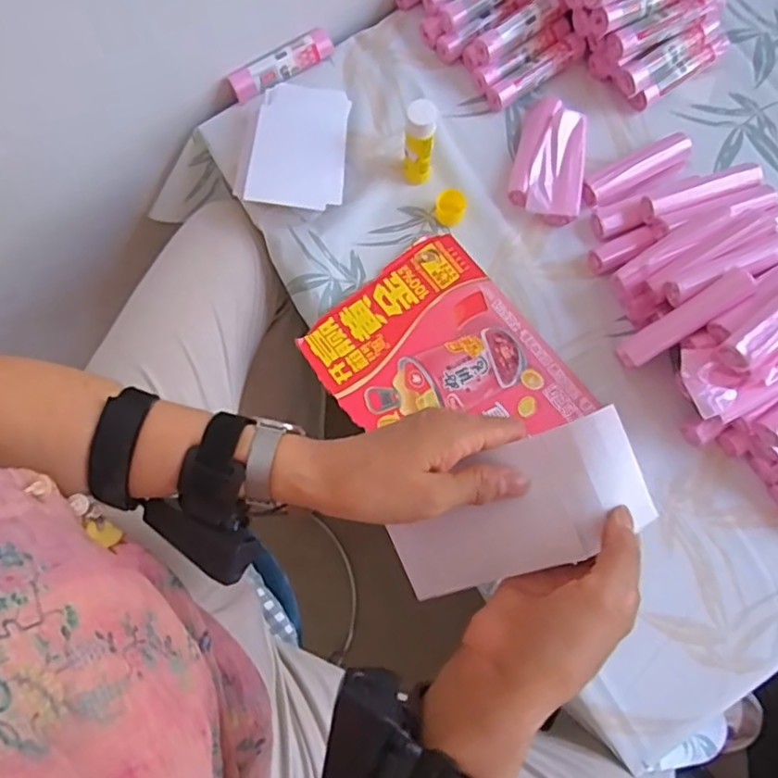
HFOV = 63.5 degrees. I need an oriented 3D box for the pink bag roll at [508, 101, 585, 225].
[{"bbox_3d":[0.168,-0.244,0.670,0.069,0.031,0.133,7,77,3],"label":"pink bag roll"}]

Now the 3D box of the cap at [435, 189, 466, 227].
[{"bbox_3d":[0.064,-0.189,0.659,0.029,0.022,0.030,0,76,1],"label":"cap"}]

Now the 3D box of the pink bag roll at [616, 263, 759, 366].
[{"bbox_3d":[0.273,-0.063,0.582,0.130,0.026,0.028,-36,77,21],"label":"pink bag roll"}]

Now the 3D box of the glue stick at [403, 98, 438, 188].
[{"bbox_3d":[0.031,-0.244,0.631,0.029,0.103,0.024,4,76,2],"label":"glue stick"}]

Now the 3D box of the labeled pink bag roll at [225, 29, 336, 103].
[{"bbox_3d":[-0.117,-0.358,0.693,0.122,0.028,0.024,-31,78,-6],"label":"labeled pink bag roll"}]

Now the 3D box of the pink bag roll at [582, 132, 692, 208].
[{"bbox_3d":[0.264,-0.232,0.669,0.128,0.022,0.031,-28,77,-5],"label":"pink bag roll"}]

